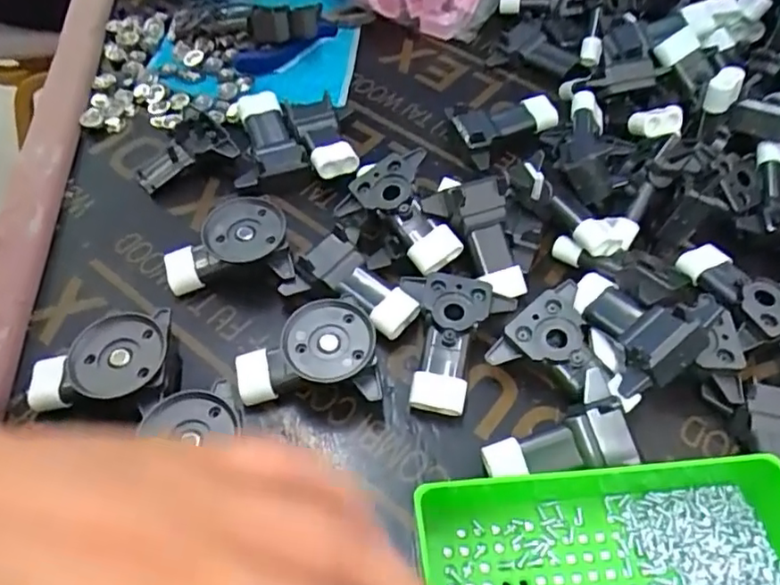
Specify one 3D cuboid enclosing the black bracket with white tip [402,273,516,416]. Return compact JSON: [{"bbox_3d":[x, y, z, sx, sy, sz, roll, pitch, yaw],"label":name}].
[{"bbox_3d":[0.028,0.024,0.293,0.054,0.016,0.067,8,67,9],"label":"black bracket with white tip"}]

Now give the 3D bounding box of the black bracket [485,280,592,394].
[{"bbox_3d":[0.076,0.017,0.294,0.045,0.022,0.047,17,56,10],"label":"black bracket"}]

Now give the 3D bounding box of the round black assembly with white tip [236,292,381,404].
[{"bbox_3d":[-0.040,0.029,0.284,0.066,0.024,0.048,-3,55,-3],"label":"round black assembly with white tip"}]

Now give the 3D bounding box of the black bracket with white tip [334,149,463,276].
[{"bbox_3d":[0.009,-0.040,0.320,0.045,0.024,0.067,-33,73,-19],"label":"black bracket with white tip"}]

